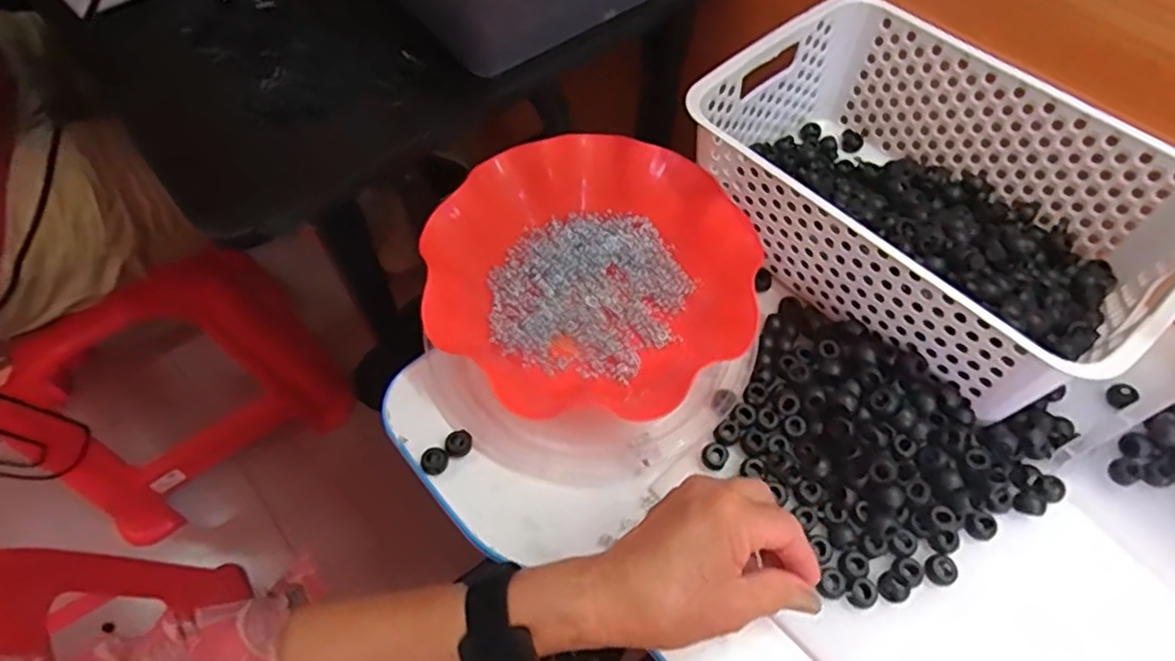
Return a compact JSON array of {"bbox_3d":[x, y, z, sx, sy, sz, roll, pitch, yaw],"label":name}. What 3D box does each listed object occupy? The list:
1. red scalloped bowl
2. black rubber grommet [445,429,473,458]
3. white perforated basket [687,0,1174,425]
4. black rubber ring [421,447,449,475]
[{"bbox_3d":[0.000,-0.044,0.474,0.213,0.062,0.199,0,60,0],"label":"red scalloped bowl"},{"bbox_3d":[-0.086,0.075,0.440,0.018,0.007,0.016,-36,66,-19],"label":"black rubber grommet"},{"bbox_3d":[0.237,-0.097,0.469,0.198,0.100,0.298,-38,66,-20],"label":"white perforated basket"},{"bbox_3d":[-0.101,0.085,0.435,0.018,0.012,0.015,-41,67,-21],"label":"black rubber ring"}]

